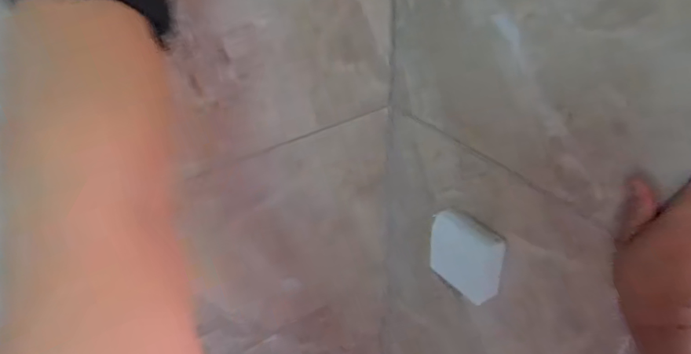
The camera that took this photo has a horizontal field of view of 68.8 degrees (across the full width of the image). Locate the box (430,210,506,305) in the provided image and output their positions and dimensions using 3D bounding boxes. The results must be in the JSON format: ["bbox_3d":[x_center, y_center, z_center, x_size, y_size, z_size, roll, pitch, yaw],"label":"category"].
[{"bbox_3d":[0.141,0.095,0.600,0.021,0.095,0.092,-27,42,-32],"label":"box"}]

